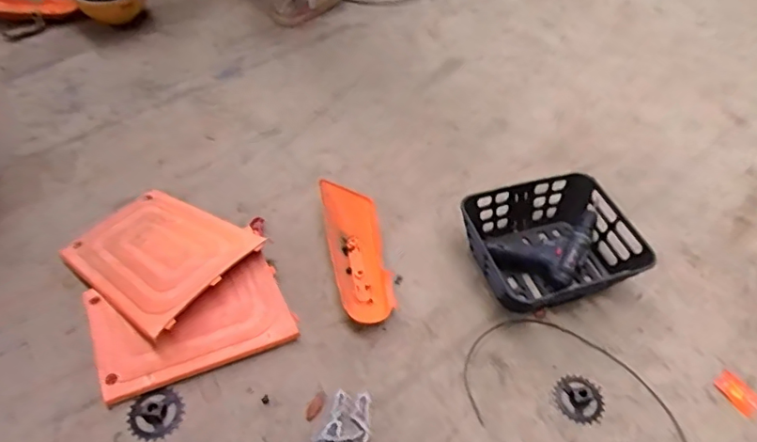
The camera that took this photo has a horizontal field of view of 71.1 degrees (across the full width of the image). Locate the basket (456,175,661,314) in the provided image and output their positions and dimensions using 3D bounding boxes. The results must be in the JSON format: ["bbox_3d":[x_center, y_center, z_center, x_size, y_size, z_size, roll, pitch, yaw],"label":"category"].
[{"bbox_3d":[0.353,0.045,1.074,0.319,0.118,0.267,-13,53,-15],"label":"basket"}]

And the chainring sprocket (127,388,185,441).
[{"bbox_3d":[-0.366,0.320,0.875,0.085,0.009,0.083,1,51,-1],"label":"chainring sprocket"}]

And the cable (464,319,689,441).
[{"bbox_3d":[0.371,0.311,0.928,0.440,0.022,0.237,20,53,13],"label":"cable"}]

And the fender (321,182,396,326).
[{"bbox_3d":[-0.043,0.055,1.090,0.109,0.050,0.332,-9,52,-9],"label":"fender"}]

